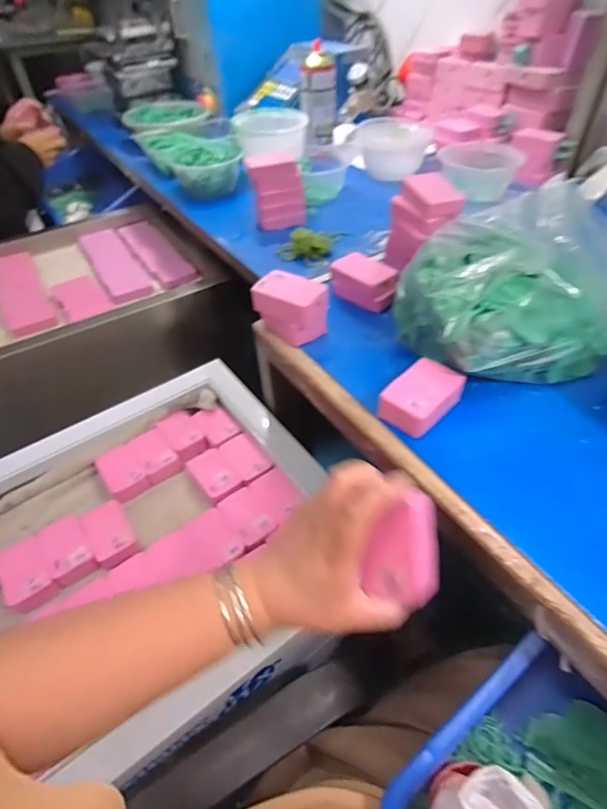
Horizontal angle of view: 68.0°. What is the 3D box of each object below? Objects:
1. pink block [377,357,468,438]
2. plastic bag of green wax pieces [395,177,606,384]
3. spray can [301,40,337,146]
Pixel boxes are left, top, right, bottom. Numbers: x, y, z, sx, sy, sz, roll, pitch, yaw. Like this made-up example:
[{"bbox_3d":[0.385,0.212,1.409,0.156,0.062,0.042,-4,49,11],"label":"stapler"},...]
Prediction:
[{"bbox_3d":[0.105,-0.003,0.408,0.051,0.029,0.077,30,54,27],"label":"pink block"},{"bbox_3d":[0.199,-0.117,0.428,0.197,0.130,0.155,-8,47,-6],"label":"plastic bag of green wax pieces"},{"bbox_3d":[0.028,-0.571,0.843,0.063,0.143,0.070,3,47,6],"label":"spray can"}]

